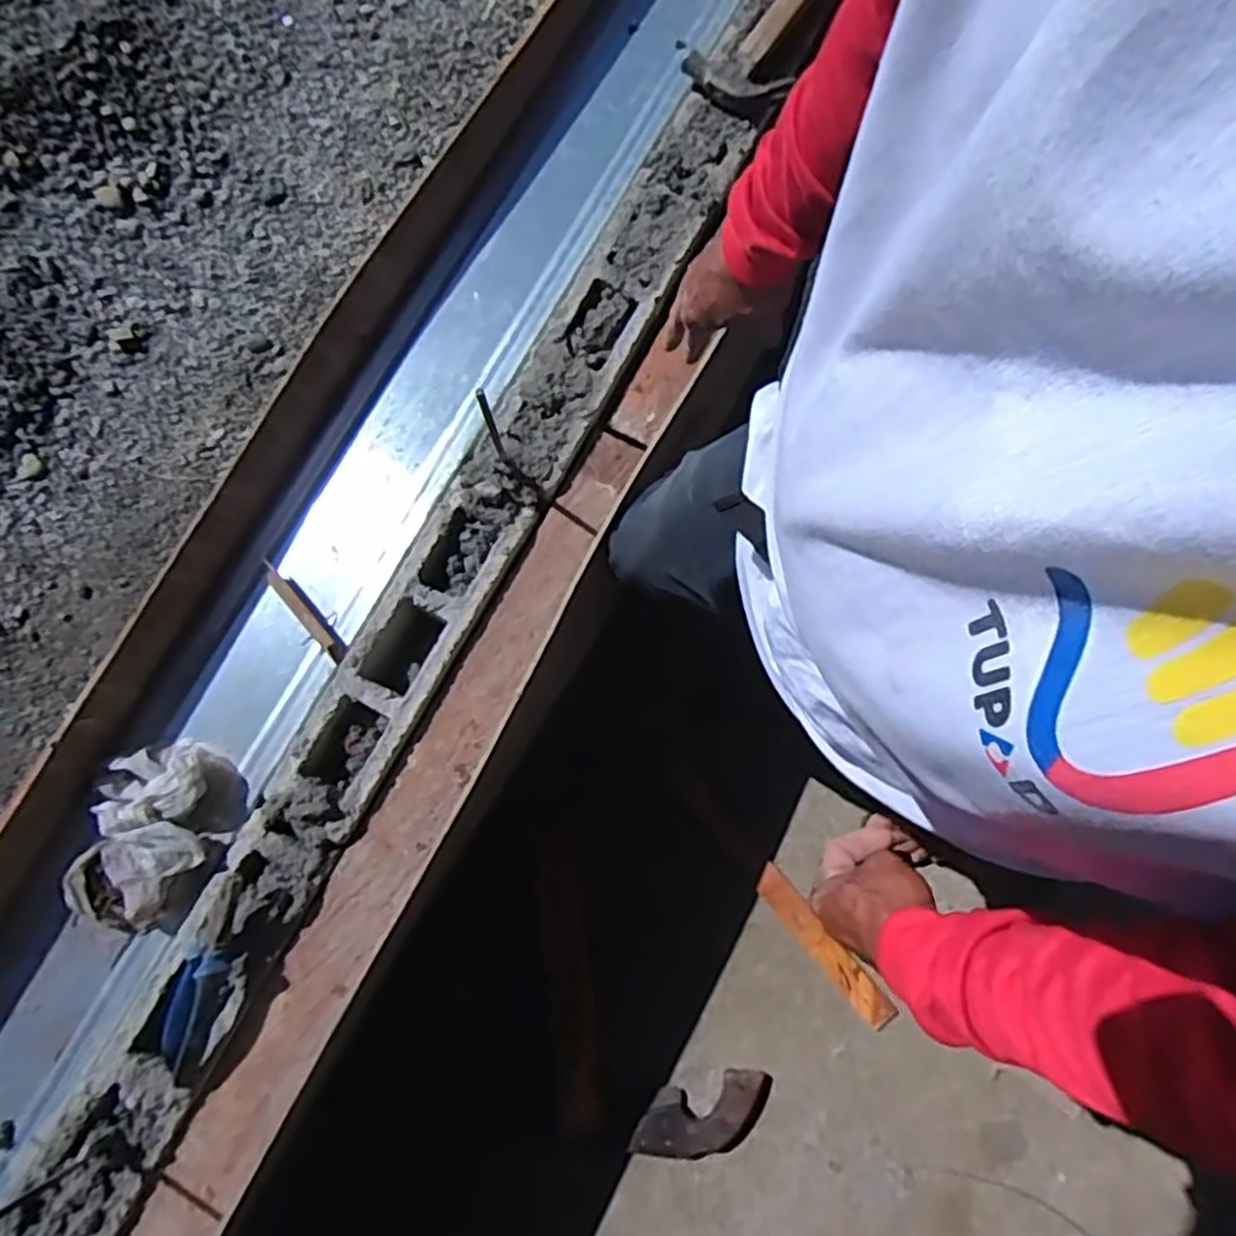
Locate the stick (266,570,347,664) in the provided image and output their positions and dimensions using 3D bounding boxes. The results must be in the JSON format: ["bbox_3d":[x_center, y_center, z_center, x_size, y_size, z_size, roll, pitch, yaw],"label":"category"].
[{"bbox_3d":[-0.320,-0.003,0.794,0.019,0.016,0.116,-40,82,-7],"label":"stick"}]

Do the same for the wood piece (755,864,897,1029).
[{"bbox_3d":[0.293,0.465,1.098,0.044,0.018,0.255,-40,82,-7],"label":"wood piece"}]

